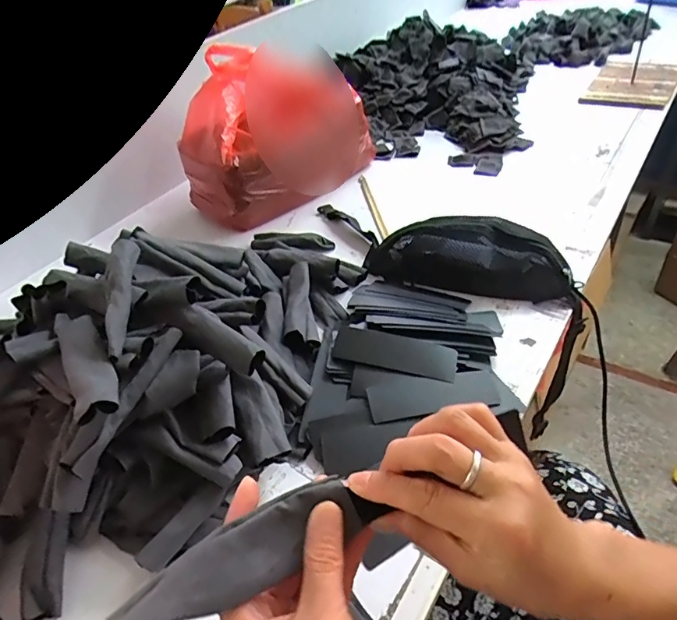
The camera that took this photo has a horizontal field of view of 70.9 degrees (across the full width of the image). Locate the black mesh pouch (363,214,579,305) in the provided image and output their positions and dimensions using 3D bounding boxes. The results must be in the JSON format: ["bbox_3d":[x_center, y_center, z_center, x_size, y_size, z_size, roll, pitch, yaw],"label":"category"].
[{"bbox_3d":[0.182,-0.086,0.693,0.293,0.078,0.106,4,44,15],"label":"black mesh pouch"}]

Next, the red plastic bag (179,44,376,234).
[{"bbox_3d":[-0.124,-0.341,0.899,0.340,0.236,0.203,-37,49,-27],"label":"red plastic bag"}]

